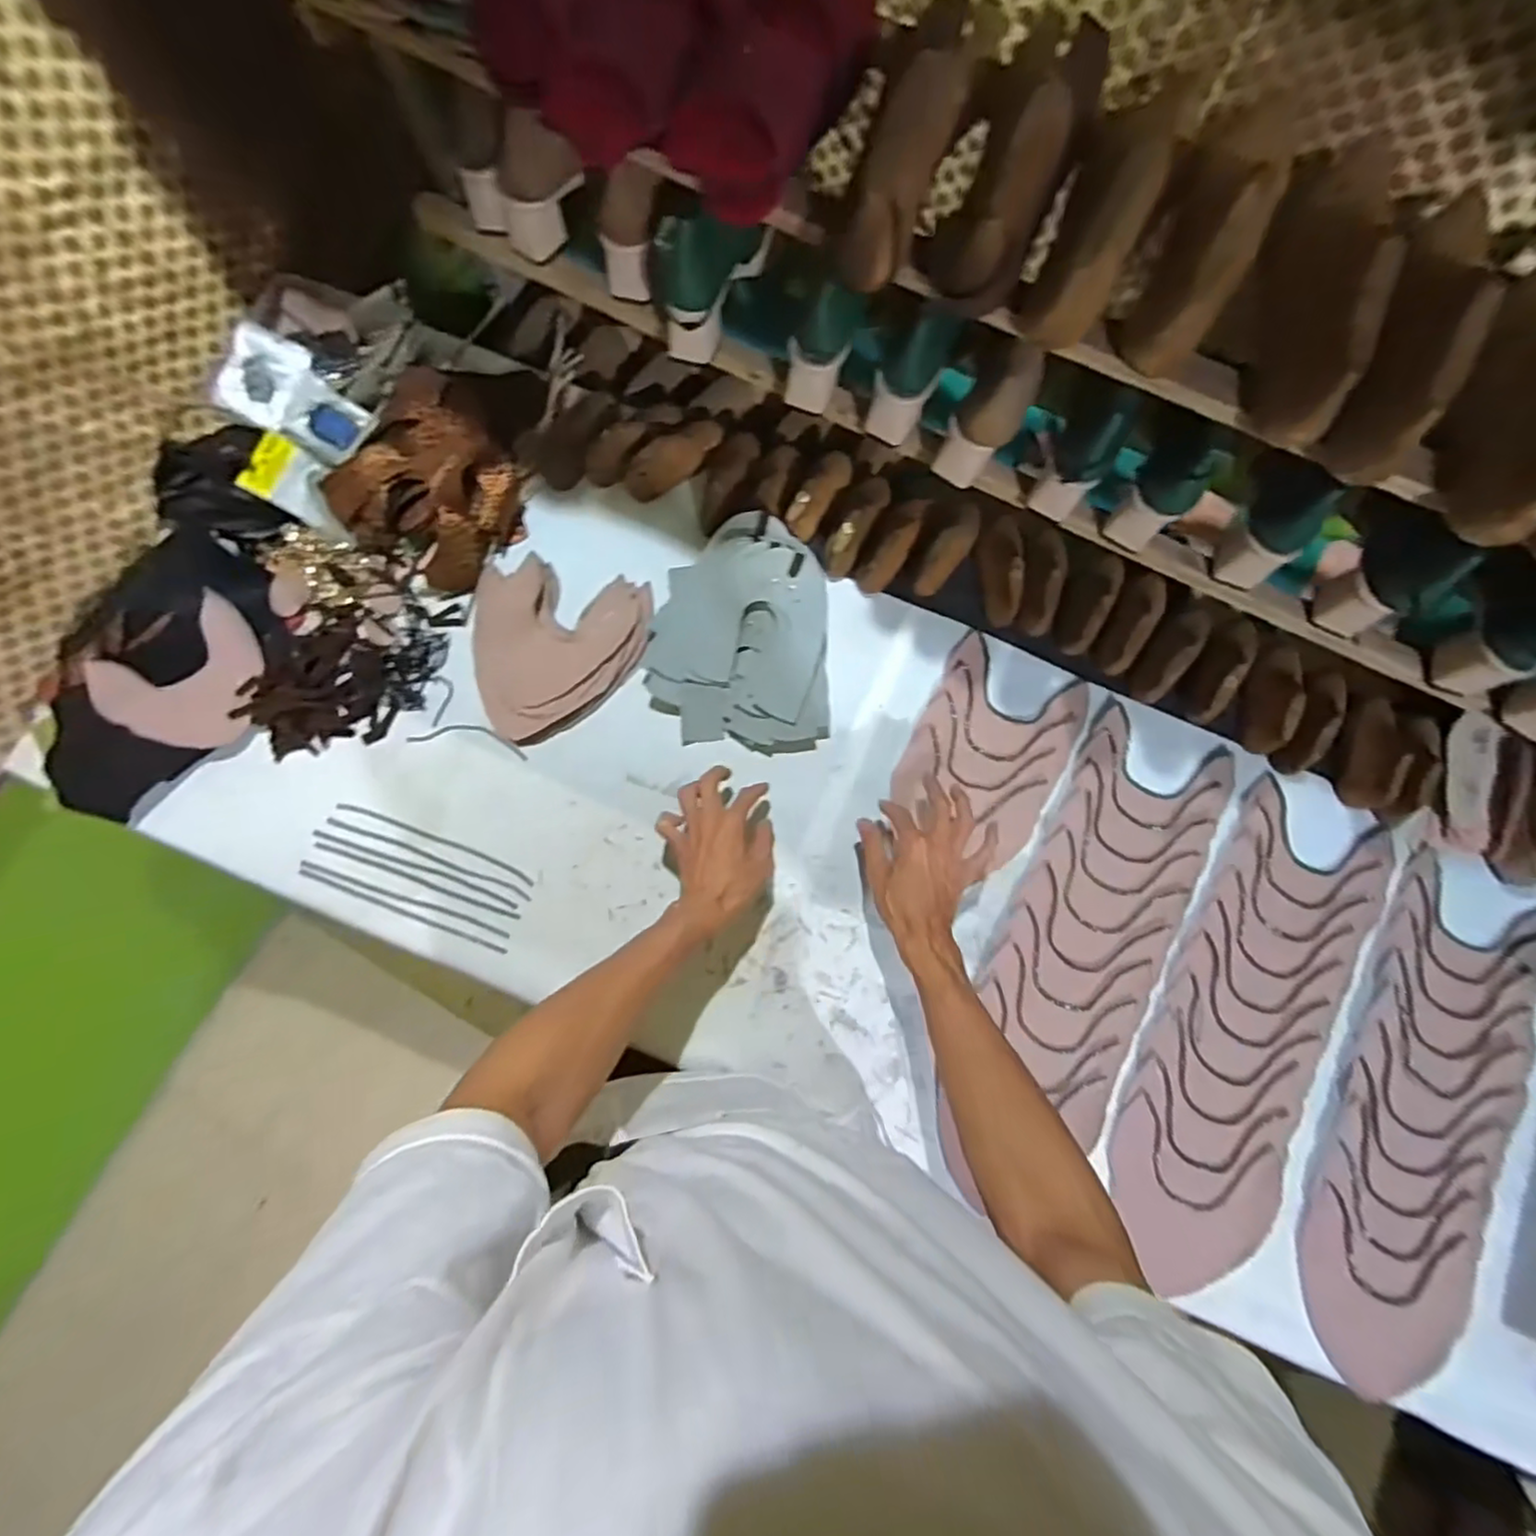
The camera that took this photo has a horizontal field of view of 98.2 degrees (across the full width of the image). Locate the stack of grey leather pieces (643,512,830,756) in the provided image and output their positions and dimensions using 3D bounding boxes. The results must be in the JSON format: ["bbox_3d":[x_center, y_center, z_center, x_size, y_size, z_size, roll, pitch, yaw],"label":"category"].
[{"bbox_3d":[-0.036,-0.149,0.731,0.201,0.082,0.251,-2,80,-1],"label":"stack of grey leather pieces"}]

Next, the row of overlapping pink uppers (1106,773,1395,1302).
[{"bbox_3d":[0.501,0.275,0.695,0.181,0.011,0.500,23,81,3],"label":"row of overlapping pink uppers"}]

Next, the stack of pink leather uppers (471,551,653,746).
[{"bbox_3d":[-0.238,-0.153,0.765,0.211,0.015,0.206,-22,81,-4],"label":"stack of pink leather uppers"}]

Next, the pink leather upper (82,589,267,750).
[{"bbox_3d":[-0.626,-0.092,0.723,0.157,0.034,0.146,-41,83,-7],"label":"pink leather upper"}]

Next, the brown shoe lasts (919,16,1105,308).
[{"bbox_3d":[0.195,-0.475,0.503,0.079,0.091,0.260,24,80,4],"label":"brown shoe lasts"}]

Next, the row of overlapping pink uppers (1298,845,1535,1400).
[{"bbox_3d":[0.667,0.358,0.674,0.172,0.021,0.496,24,81,4],"label":"row of overlapping pink uppers"}]

